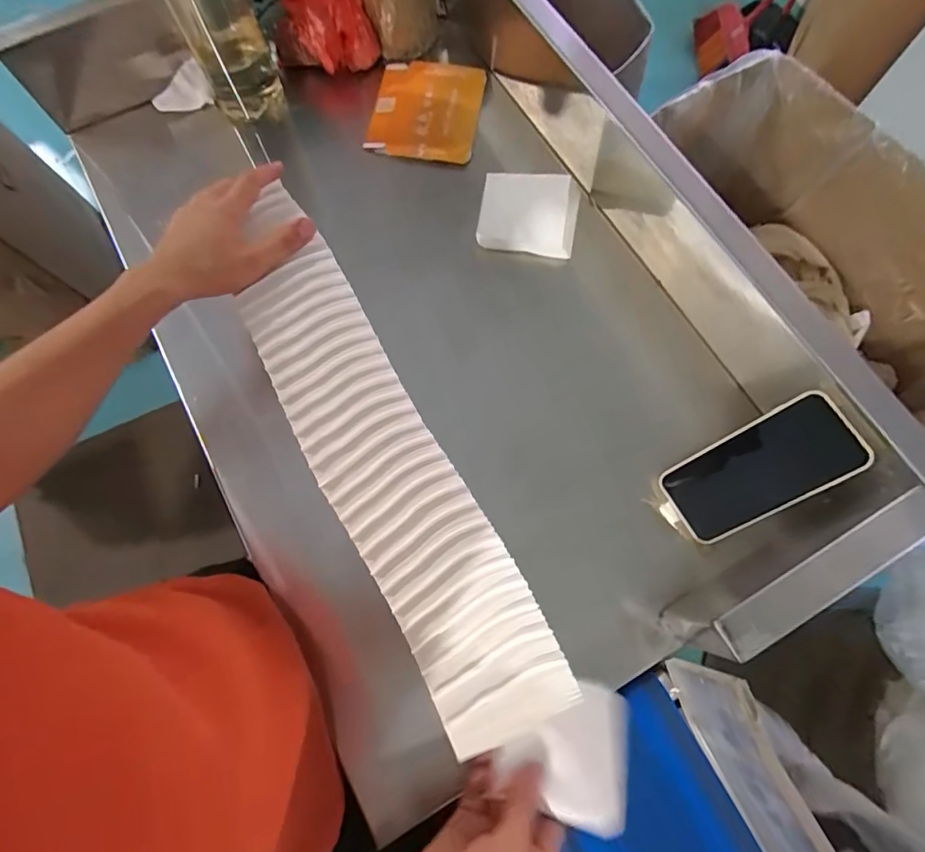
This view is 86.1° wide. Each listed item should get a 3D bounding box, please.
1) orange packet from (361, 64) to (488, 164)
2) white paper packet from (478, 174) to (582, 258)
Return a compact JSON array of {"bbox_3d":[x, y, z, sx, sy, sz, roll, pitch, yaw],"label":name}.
[{"bbox_3d":[-0.043,-0.384,0.594,0.125,0.010,0.146,7,74,3],"label":"orange packet"},{"bbox_3d":[0.073,-0.234,0.541,0.105,0.015,0.089,5,74,2],"label":"white paper packet"}]

